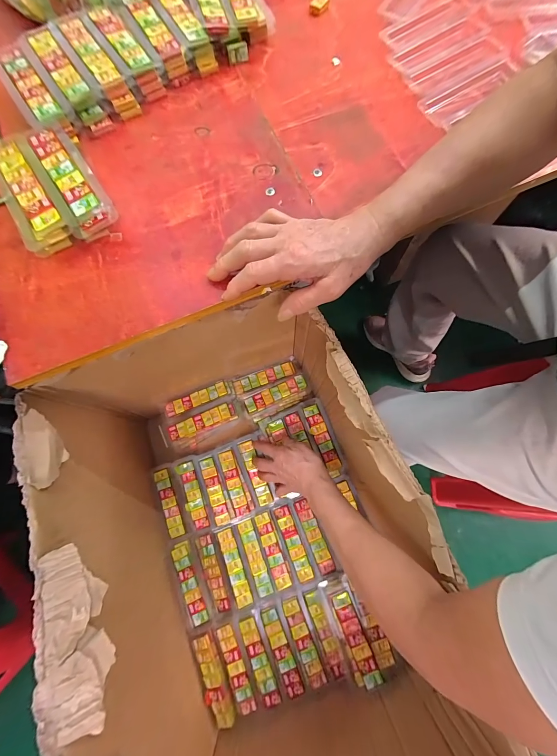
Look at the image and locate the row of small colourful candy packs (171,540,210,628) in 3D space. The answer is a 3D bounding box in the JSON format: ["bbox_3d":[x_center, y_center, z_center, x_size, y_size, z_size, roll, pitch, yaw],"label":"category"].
[{"bbox_3d":[-0.150,0.345,0.499,0.033,0.013,0.126,-22,76,-4],"label":"row of small colourful candy packs"}]

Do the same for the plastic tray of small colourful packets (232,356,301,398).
[{"bbox_3d":[-0.027,-0.002,0.581,0.127,0.011,0.039,-21,76,-4],"label":"plastic tray of small colourful packets"}]

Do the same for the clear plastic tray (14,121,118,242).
[{"bbox_3d":[-0.213,-0.200,0.308,0.049,0.039,0.141,-34,77,-7],"label":"clear plastic tray"}]

